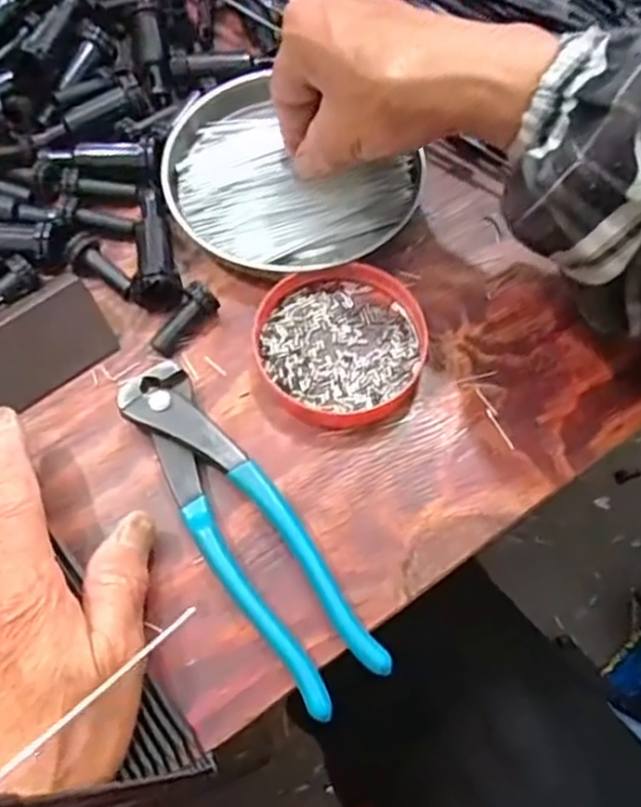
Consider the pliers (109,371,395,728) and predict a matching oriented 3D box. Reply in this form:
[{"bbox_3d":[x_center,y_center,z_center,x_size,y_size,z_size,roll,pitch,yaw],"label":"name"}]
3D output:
[{"bbox_3d":[-0.034,0.051,0.315,0.038,0.015,0.162,-34,72,-13],"label":"pliers"}]

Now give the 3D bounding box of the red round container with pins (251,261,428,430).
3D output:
[{"bbox_3d":[0.010,-0.029,0.351,0.077,0.012,0.078,0,68,0],"label":"red round container with pins"}]

